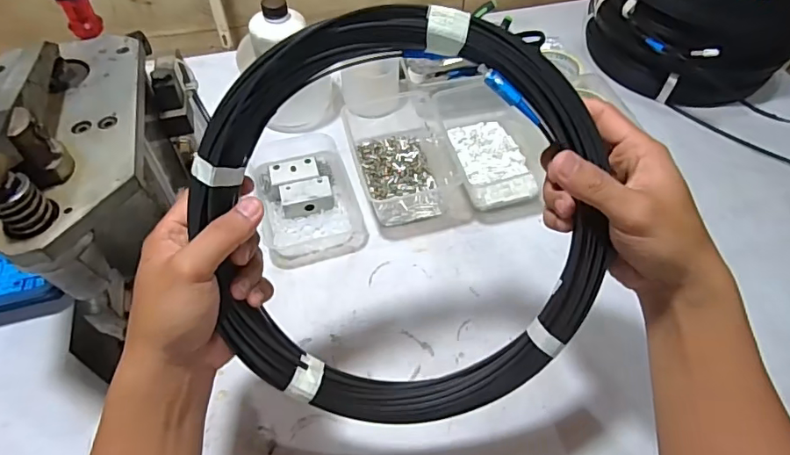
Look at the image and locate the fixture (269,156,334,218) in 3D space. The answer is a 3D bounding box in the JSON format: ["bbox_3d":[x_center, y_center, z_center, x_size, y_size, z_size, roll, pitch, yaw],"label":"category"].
[{"bbox_3d":[-0.116,-0.052,0.634,0.067,0.032,0.069,-17,54,-15],"label":"fixture"}]

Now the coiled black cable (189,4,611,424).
[{"bbox_3d":[0.007,0.002,0.337,0.255,0.273,0.025,-8,14,-2],"label":"coiled black cable"}]

